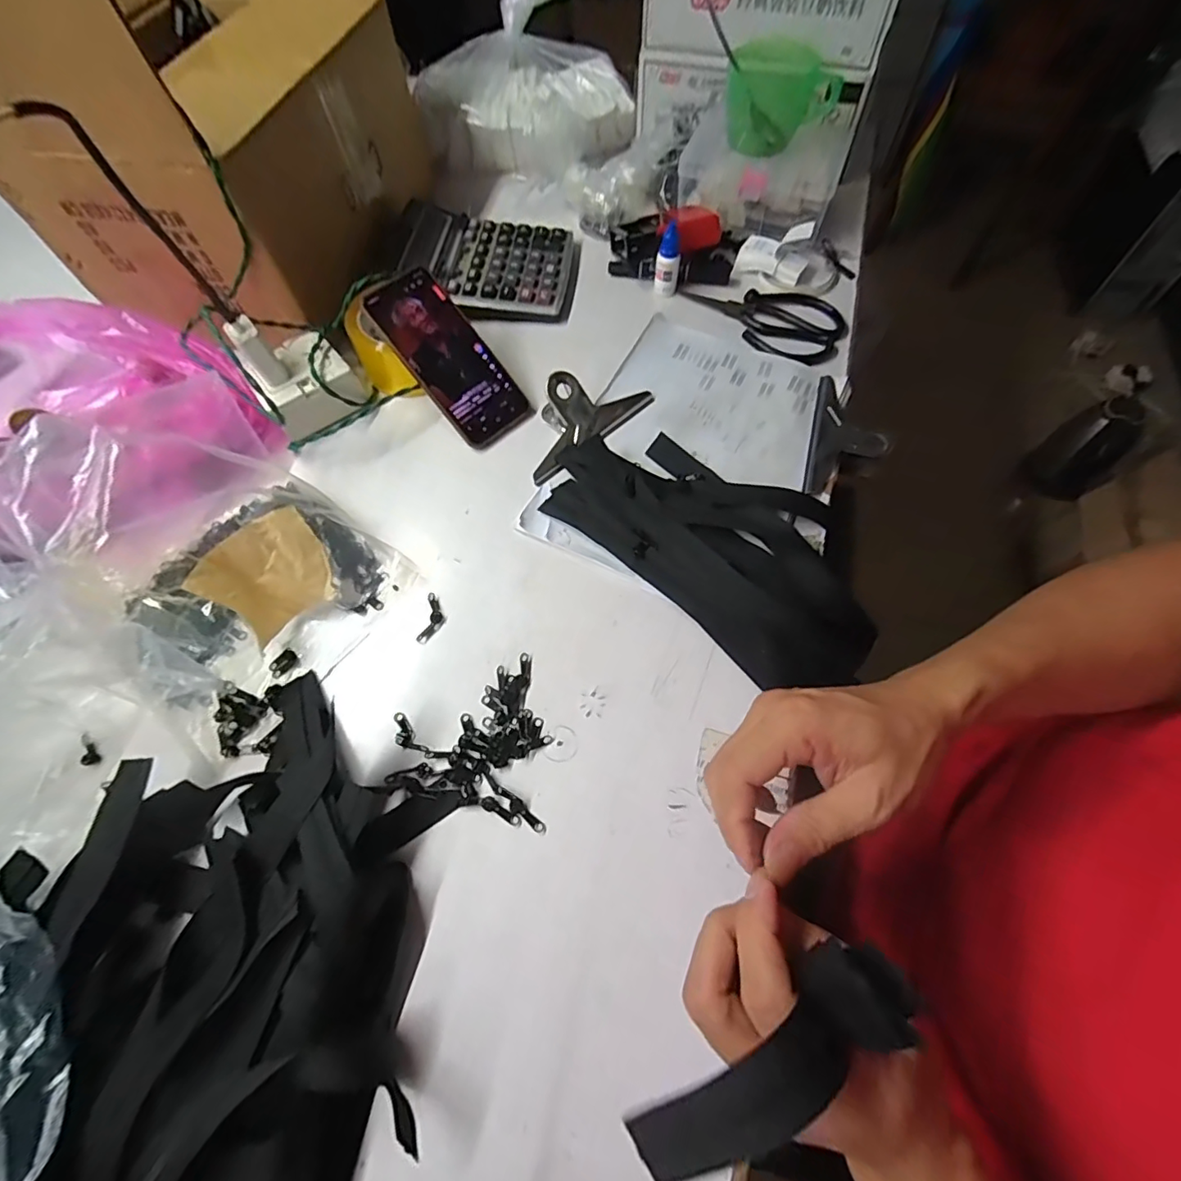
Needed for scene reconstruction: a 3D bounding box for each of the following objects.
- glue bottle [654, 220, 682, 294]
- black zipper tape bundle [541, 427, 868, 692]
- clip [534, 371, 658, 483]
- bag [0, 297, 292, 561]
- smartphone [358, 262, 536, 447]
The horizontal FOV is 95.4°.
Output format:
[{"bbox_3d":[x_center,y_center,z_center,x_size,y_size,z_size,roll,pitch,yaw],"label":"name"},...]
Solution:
[{"bbox_3d":[0.085,-0.358,0.580,0.026,0.067,0.021,3,63,4],"label":"glue bottle"},{"bbox_3d":[0.106,-0.052,0.447,0.291,0.035,0.156,40,71,20],"label":"black zipper tape bundle"},{"bbox_3d":[-0.012,-0.171,0.500,0.147,0.040,0.072,-38,67,-16],"label":"clip"},{"bbox_3d":[-0.476,-0.151,0.475,0.354,0.133,0.235,16,65,11],"label":"bag"},{"bbox_3d":[-0.132,-0.219,0.507,0.076,0.011,0.169,-43,102,-19],"label":"smartphone"}]

